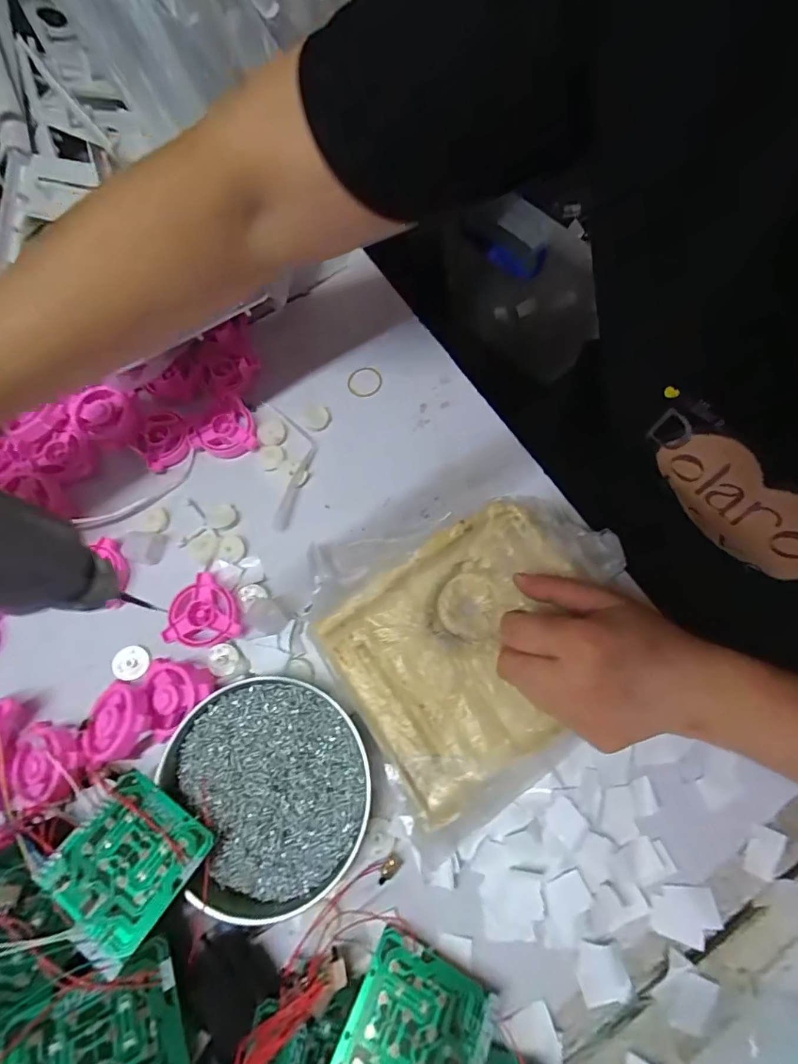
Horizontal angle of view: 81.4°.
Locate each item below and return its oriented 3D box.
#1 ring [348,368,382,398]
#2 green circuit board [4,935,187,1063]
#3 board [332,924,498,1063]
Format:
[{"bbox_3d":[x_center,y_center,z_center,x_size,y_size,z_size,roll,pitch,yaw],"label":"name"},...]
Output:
[{"bbox_3d":[-0.030,-0.134,0.411,0.031,0.004,0.030,0,70,-1],"label":"ring"},{"bbox_3d":[-0.144,0.258,0.224,0.070,0.004,0.069,-9,51,-34],"label":"green circuit board"},{"bbox_3d":[0.009,0.278,0.255,0.071,0.004,0.071,23,51,14],"label":"board"}]

